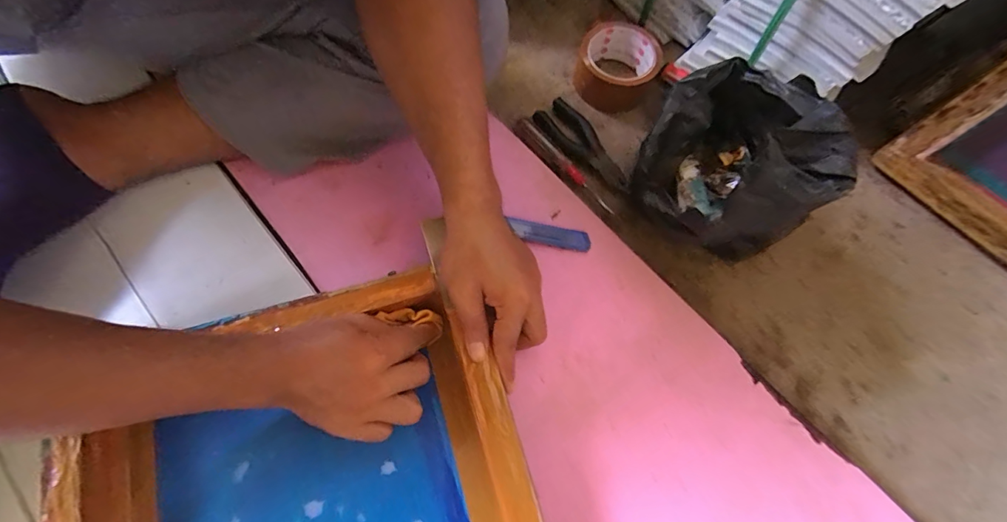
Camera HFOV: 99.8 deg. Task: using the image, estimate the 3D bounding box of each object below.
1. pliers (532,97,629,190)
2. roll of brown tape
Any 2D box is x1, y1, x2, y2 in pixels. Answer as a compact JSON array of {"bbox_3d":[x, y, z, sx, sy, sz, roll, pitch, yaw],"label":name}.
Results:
[{"bbox_3d":[0.098,-0.143,0.513,0.051,0.010,0.139,-42,76,-14],"label":"pliers"},{"bbox_3d":[0.136,-0.235,0.521,0.093,0.053,0.100,31,72,10],"label":"roll of brown tape"}]

